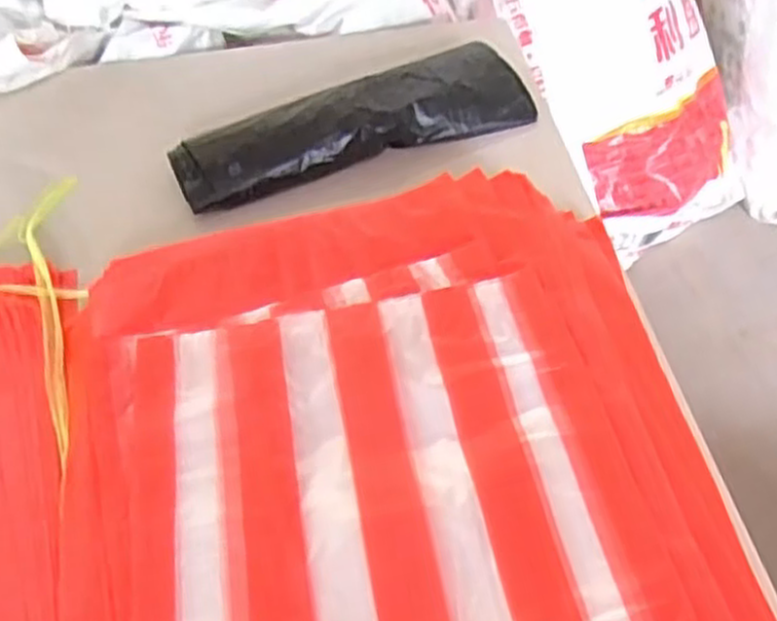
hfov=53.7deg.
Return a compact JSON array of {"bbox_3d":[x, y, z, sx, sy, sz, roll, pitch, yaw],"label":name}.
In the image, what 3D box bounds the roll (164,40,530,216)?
[{"bbox_3d":[-0.028,-0.175,0.740,0.352,0.058,0.095,-22,52,-14],"label":"roll"}]

